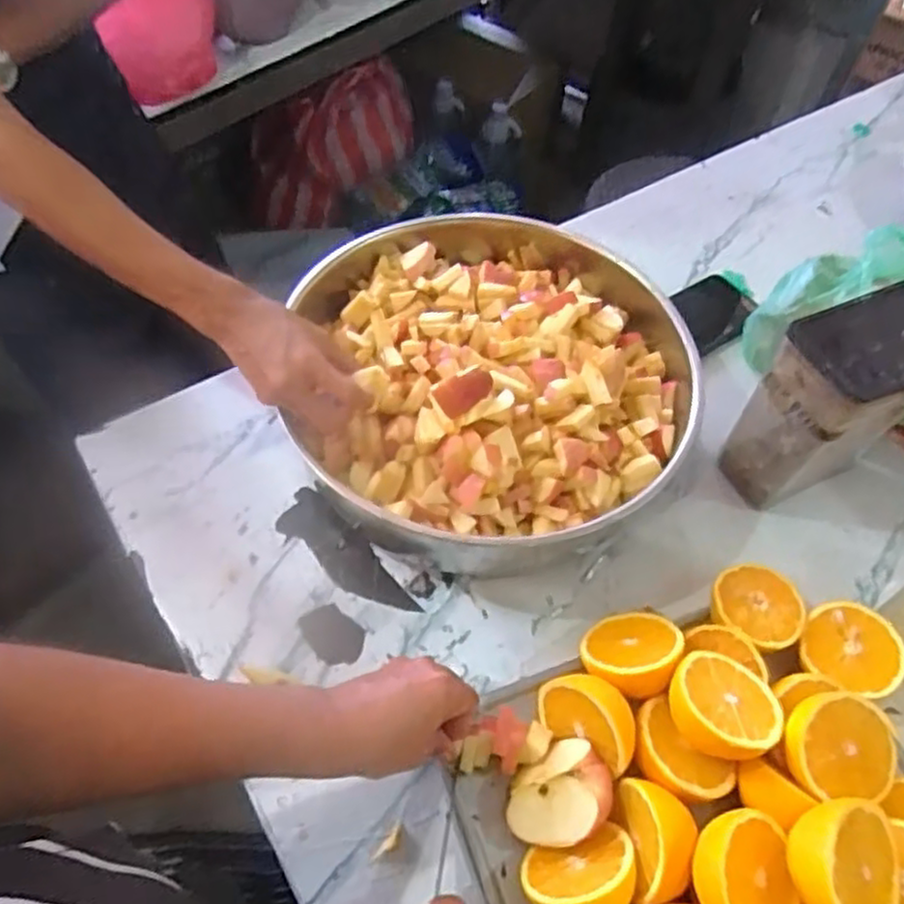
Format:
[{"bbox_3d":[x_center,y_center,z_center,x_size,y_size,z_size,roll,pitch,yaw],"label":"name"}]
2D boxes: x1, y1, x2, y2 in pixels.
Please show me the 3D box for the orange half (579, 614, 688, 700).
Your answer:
[{"bbox_3d":[0.142,0.160,0.561,0.075,0.039,0.075,-15,28,8],"label":"orange half"}]

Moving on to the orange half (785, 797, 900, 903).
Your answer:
[{"bbox_3d":[0.238,0.250,0.444,0.060,0.035,0.072,18,72,-17],"label":"orange half"}]

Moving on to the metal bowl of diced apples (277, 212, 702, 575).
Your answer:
[{"bbox_3d":[0.035,-0.059,0.669,0.335,0.135,0.339,2,55,-2],"label":"metal bowl of diced apples"}]

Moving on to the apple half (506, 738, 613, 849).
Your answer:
[{"bbox_3d":[0.073,0.235,0.498,0.071,0.061,0.058,-22,60,-18],"label":"apple half"}]

